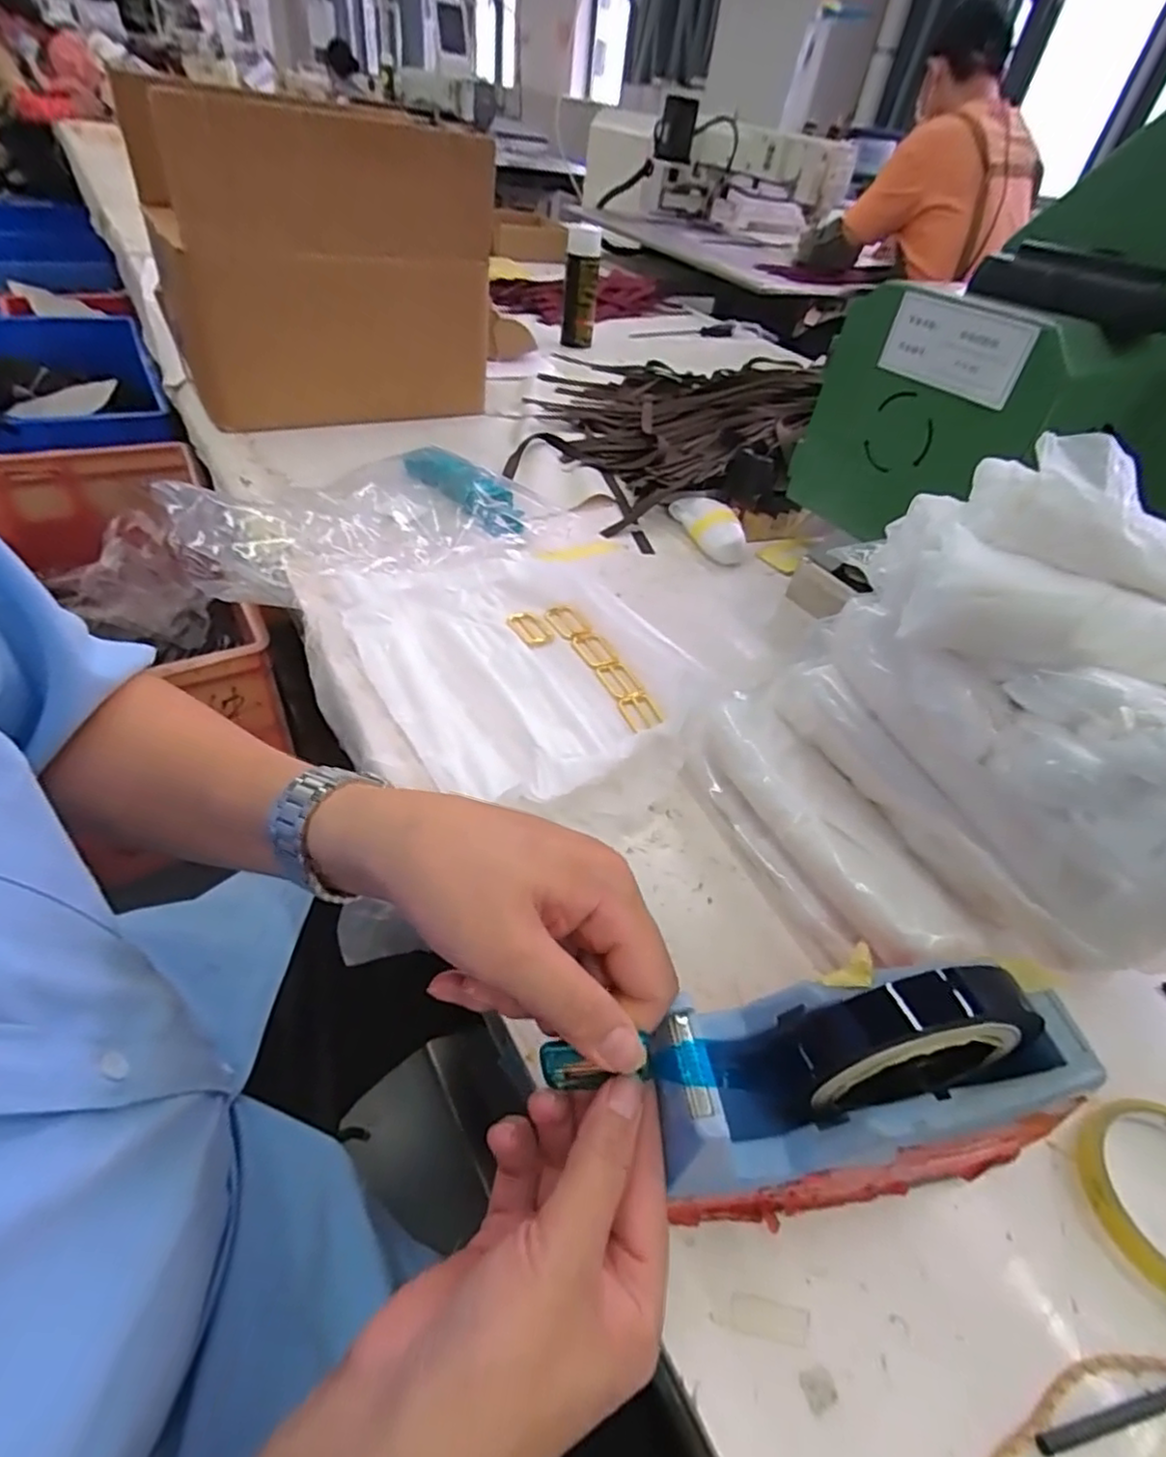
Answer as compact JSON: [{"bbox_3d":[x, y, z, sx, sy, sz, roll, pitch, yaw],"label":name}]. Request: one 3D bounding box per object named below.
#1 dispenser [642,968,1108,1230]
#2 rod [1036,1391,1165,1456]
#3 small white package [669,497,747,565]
[{"bbox_3d":[0.119,0.157,0.290,0.190,0.116,0.078,-1,45,-10],"label":"dispenser"},{"bbox_3d":[0.253,0.273,0.268,0.150,0.004,0.006,-5,46,-11],"label":"rod"},{"bbox_3d":[0.151,-0.241,0.768,0.049,0.030,0.110,-12,47,-20],"label":"small white package"}]

